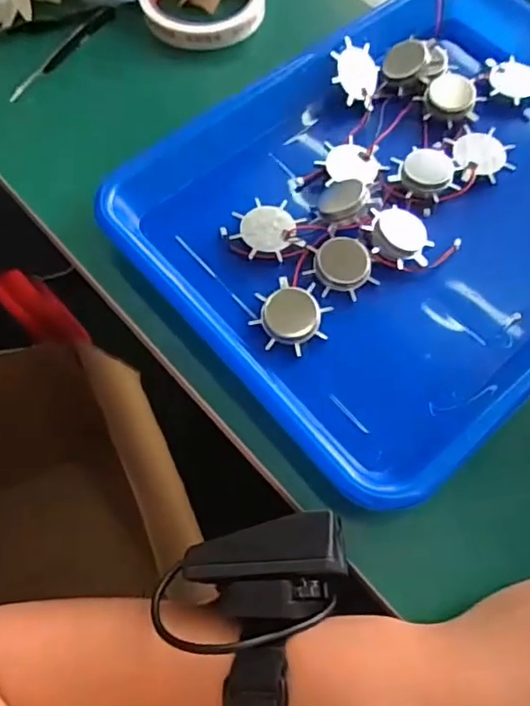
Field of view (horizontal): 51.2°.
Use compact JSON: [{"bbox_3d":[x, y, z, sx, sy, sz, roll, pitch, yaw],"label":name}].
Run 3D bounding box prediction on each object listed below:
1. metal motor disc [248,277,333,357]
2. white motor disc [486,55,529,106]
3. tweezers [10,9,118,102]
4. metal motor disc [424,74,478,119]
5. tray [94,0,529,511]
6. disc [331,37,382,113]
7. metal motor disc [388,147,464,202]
[{"bbox_3d":[0.015,-0.021,0.308,0.040,0.008,0.040,1,66,-2],"label":"metal motor disc"},{"bbox_3d":[0.173,-0.187,0.378,0.038,0.006,0.044,5,66,0],"label":"white motor disc"},{"bbox_3d":[-0.145,-0.218,0.398,0.007,0.012,0.109,30,68,11],"label":"tweezers"},{"bbox_3d":[0.125,-0.173,0.373,0.033,0.009,0.033,1,66,-2],"label":"metal motor disc"},{"bbox_3d":[0.104,-0.102,0.354,0.357,0.051,0.249,-37,72,-17],"label":"tray"},{"bbox_3d":[0.060,-0.188,0.371,0.036,0.004,0.044,20,81,-23],"label":"disc"},{"bbox_3d":[0.099,-0.112,0.343,0.036,0.008,0.040,-33,71,-15],"label":"metal motor disc"}]

